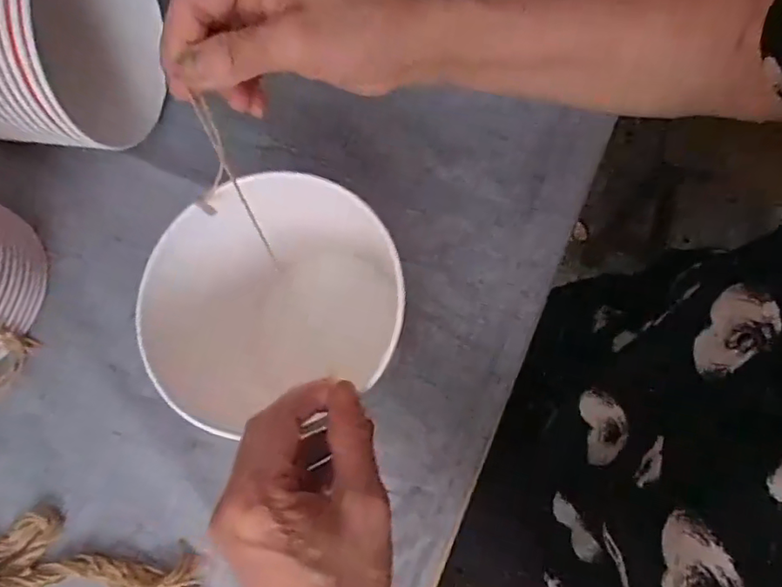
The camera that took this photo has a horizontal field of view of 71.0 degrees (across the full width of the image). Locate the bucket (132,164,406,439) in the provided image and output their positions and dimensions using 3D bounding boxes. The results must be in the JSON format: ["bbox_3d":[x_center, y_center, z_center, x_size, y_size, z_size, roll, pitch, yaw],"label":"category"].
[{"bbox_3d":[-0.082,0.017,0.380,0.160,0.136,0.159,0,74,1],"label":"bucket"}]

